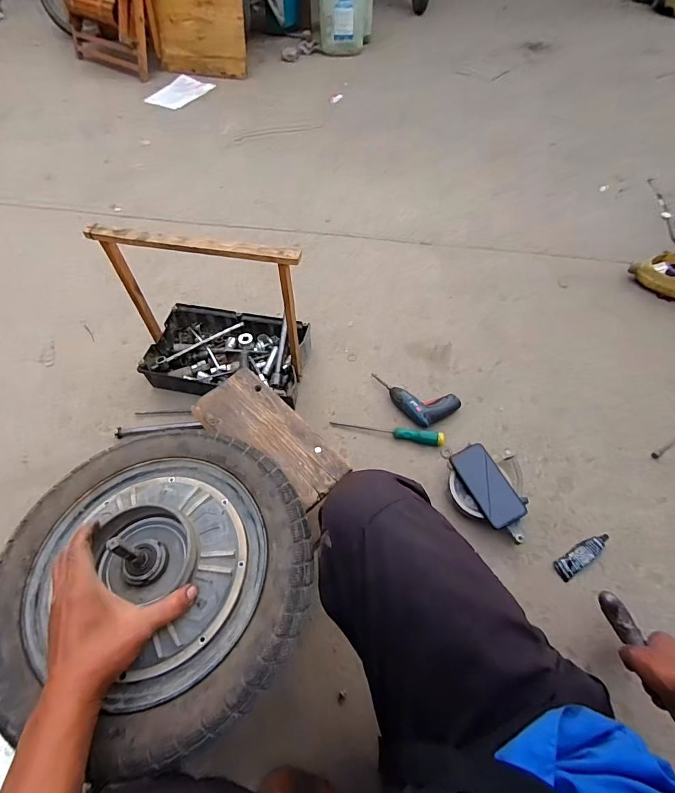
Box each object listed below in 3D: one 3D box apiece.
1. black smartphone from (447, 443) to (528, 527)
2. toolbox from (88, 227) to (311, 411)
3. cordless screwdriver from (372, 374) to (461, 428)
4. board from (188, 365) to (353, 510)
[{"bbox_3d":[0.304,0.176,0.807,0.078,0.013,0.165,-27,58,-3],"label":"black smartphone"},{"bbox_3d":[-0.261,-0.182,0.878,0.388,0.392,0.228,6,59,5],"label":"toolbox"},{"bbox_3d":[0.174,0.008,0.953,0.221,0.040,0.106,22,61,14],"label":"cordless screwdriver"},{"bbox_3d":[-0.103,0.059,0.627,0.259,0.019,0.109,36,65,22],"label":"board"}]

